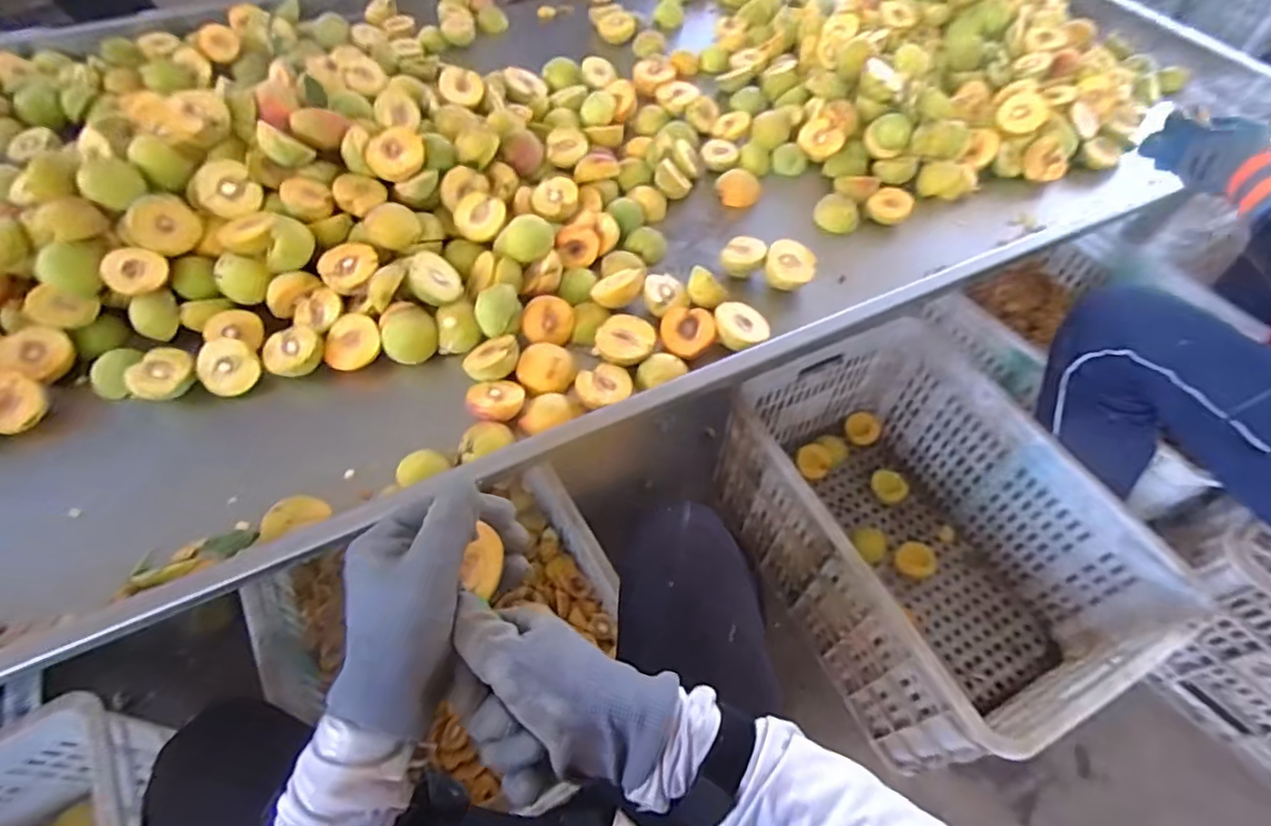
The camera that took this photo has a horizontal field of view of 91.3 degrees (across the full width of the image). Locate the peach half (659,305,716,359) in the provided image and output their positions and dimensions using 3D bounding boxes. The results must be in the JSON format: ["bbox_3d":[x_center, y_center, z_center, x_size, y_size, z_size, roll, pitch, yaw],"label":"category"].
[{"bbox_3d":[0.059,-0.092,0.709,0.062,0.032,0.055,14,96,8],"label":"peach half"}]

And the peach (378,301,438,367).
[{"bbox_3d":[-0.257,-0.092,0.702,0.061,0.050,0.055,-24,60,-17],"label":"peach"}]

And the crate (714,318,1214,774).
[{"bbox_3d":[0.391,0.166,0.883,0.371,0.267,0.506,-26,61,-18],"label":"crate"}]

